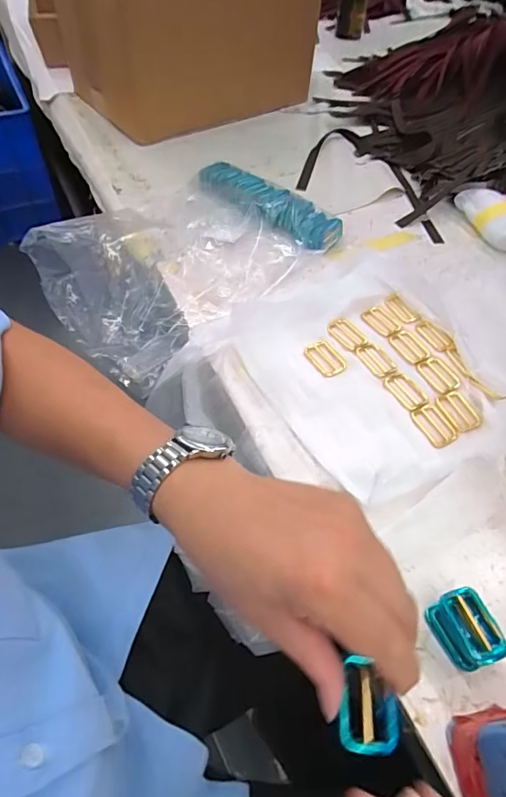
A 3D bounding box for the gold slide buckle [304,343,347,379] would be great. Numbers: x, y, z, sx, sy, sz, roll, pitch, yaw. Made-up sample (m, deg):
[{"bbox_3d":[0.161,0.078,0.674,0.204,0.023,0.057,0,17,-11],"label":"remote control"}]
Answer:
[{"bbox_3d":[0.079,-0.043,0.483,0.031,0.004,0.049,-25,59,-19],"label":"gold slide buckle"}]

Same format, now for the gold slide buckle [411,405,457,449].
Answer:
[{"bbox_3d":[0.178,0.027,0.442,0.030,0.004,0.045,-19,57,-16],"label":"gold slide buckle"}]

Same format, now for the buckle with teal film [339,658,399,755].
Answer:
[{"bbox_3d":[0.062,0.168,0.247,0.029,0.015,0.043,4,54,0],"label":"buckle with teal film"}]

